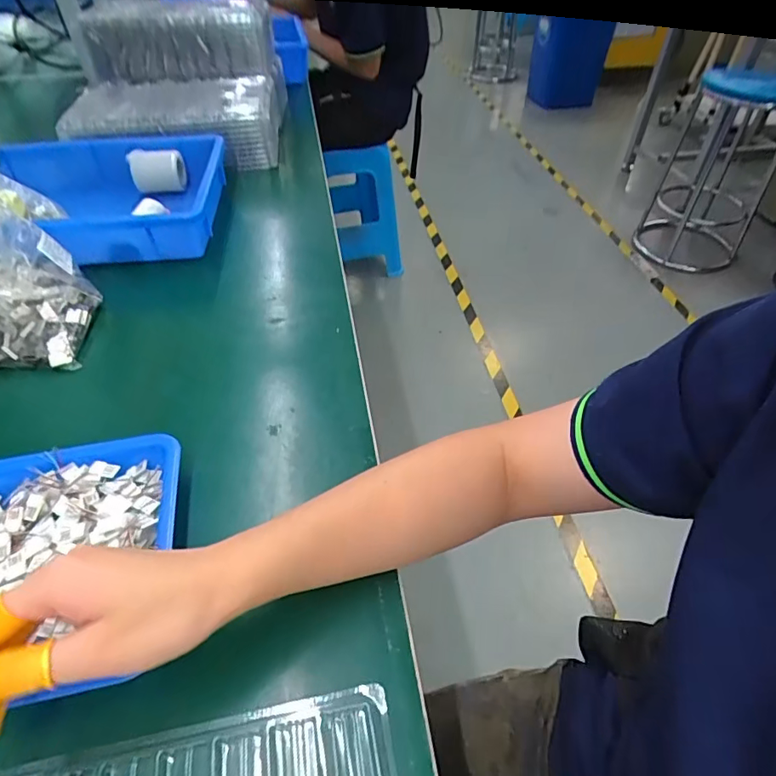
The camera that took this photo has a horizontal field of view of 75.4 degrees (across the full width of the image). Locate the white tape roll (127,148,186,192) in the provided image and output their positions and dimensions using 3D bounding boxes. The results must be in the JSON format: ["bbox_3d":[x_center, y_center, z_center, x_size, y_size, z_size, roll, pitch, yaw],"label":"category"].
[{"bbox_3d":[-0.322,-0.305,0.701,0.068,0.047,0.038,-3,45,-5],"label":"white tape roll"}]

